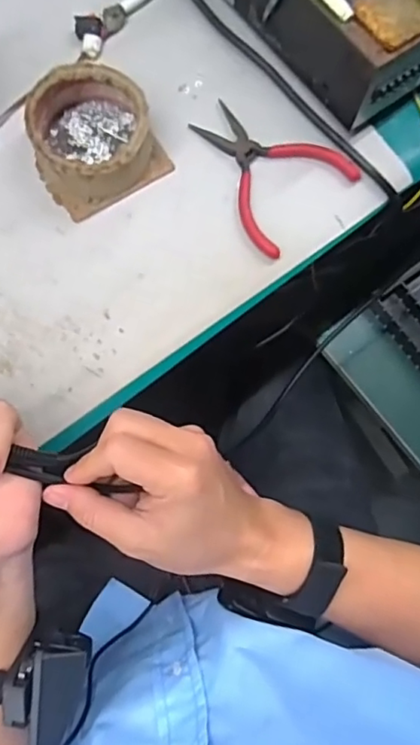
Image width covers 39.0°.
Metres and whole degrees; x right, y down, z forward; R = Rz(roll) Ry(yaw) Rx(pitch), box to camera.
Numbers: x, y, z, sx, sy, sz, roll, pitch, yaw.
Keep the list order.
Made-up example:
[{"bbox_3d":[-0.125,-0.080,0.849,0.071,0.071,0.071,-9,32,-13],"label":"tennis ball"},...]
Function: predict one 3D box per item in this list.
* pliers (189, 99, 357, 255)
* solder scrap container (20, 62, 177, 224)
[{"bbox_3d":[0.039,-0.157,0.448,0.096,0.006,0.117,-44,84,-7],"label":"pliers"},{"bbox_3d":[-0.085,-0.168,0.428,0.087,0.045,0.087,-30,82,-5],"label":"solder scrap container"}]

